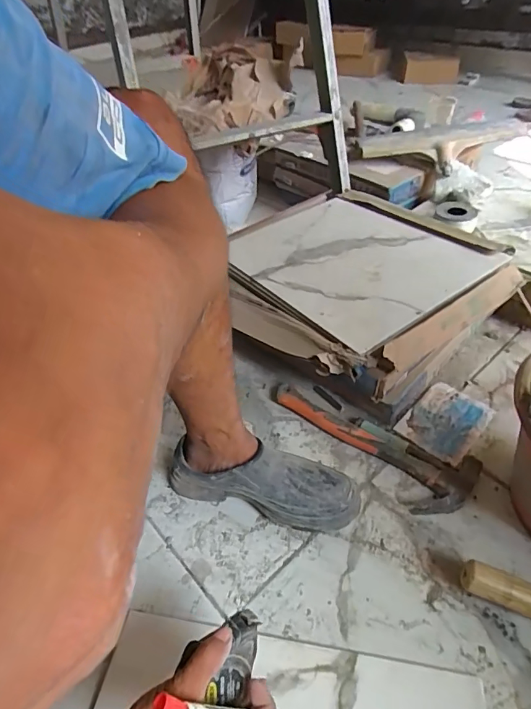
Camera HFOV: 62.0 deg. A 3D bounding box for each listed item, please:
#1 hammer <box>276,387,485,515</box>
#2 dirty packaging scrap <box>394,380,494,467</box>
[{"bbox_3d":[0.163,0.125,0.696,0.319,0.031,0.110,32,54,32],"label":"hammer"},{"bbox_3d":[0.294,0.107,0.726,0.108,0.009,0.151,30,53,30],"label":"dirty packaging scrap"}]

